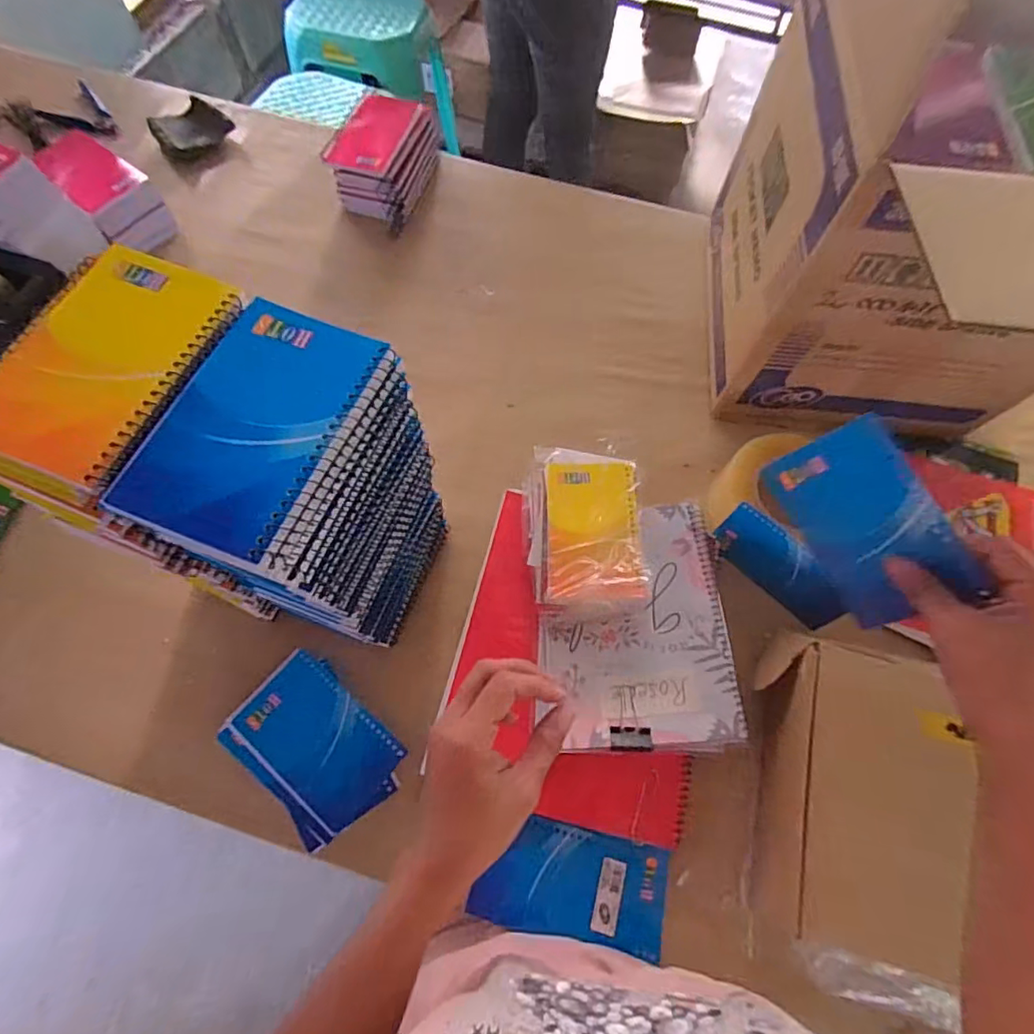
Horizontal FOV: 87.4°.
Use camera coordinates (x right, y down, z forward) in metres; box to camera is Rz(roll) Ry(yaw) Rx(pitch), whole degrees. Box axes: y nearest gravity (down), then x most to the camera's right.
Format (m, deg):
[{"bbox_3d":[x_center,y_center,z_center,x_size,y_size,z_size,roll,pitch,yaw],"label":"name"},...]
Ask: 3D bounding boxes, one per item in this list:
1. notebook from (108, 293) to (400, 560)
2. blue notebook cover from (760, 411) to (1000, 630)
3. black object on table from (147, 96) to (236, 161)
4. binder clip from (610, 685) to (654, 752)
[{"bbox_3d":[-0.127,-0.048,0.266,0.083,0.007,0.130,20,69,5],"label":"notebook"},{"bbox_3d":[0.226,0.005,0.351,0.007,0.081,0.124,-23,80,-37],"label":"blue notebook cover"},{"bbox_3d":[-0.432,-0.517,0.731,0.080,0.044,0.096,41,72,13],"label":"black object on table"},{"bbox_3d":[0.092,0.165,0.444,0.033,0.015,0.051,2,68,-2],"label":"binder clip"}]

